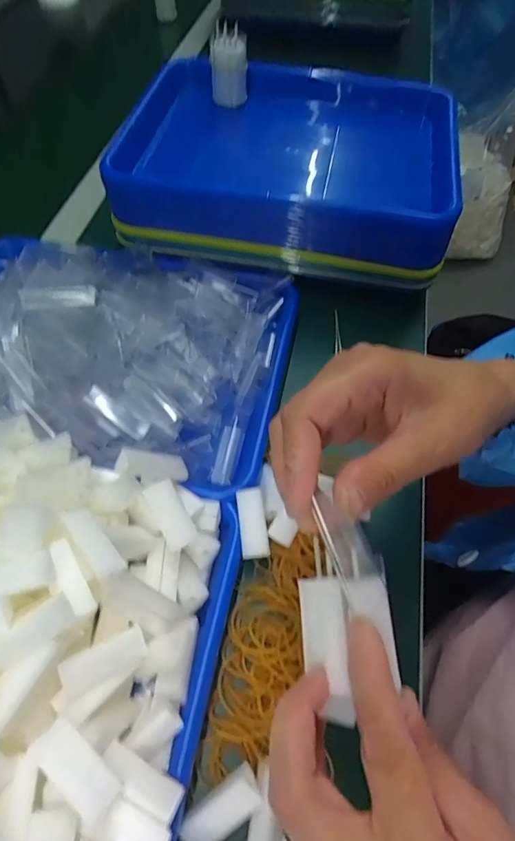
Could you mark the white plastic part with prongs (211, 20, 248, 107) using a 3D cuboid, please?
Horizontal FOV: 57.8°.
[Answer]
[{"bbox_3d":[-0.033,-0.400,0.528,0.042,0.062,0.038,-6,57,-4],"label":"white plastic part with prongs"}]

